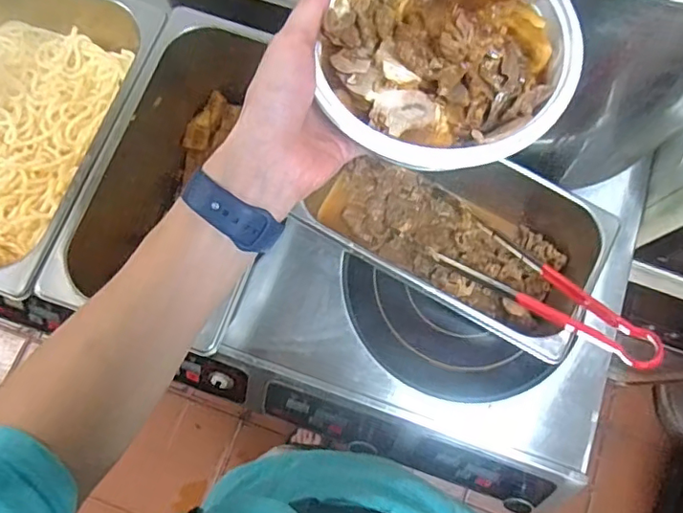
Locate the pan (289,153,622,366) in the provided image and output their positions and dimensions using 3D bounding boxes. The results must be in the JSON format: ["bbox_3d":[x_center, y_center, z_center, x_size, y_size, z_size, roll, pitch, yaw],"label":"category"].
[{"bbox_3d":[0.143,-0.027,0.620,0.287,0.090,0.189,30,76,6],"label":"pan"}]

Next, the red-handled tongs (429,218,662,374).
[{"bbox_3d":[0.206,0.036,0.563,0.231,0.034,0.071,36,76,33],"label":"red-handled tongs"}]

